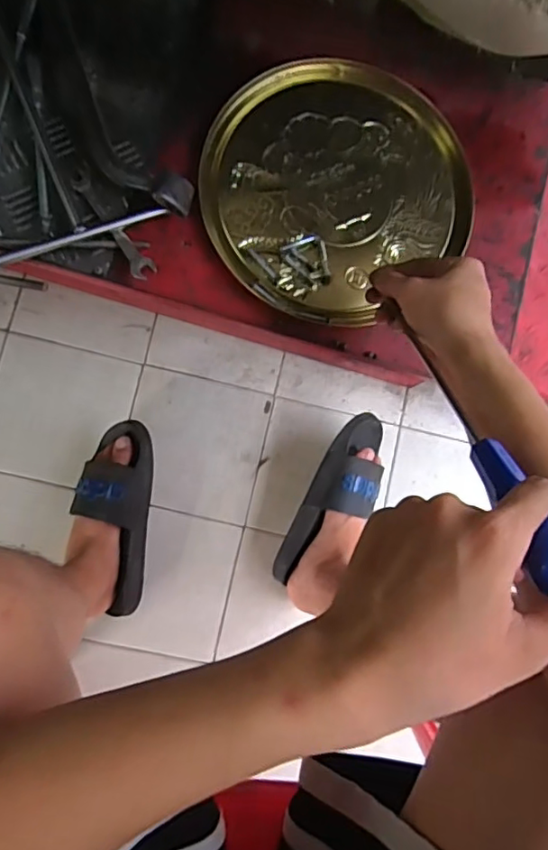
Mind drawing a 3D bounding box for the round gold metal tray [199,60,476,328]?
[{"bbox_3d":[0.057,-0.236,0.553,0.253,0.016,0.243,1,84,-6],"label":"round gold metal tray"}]

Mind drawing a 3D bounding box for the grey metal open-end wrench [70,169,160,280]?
[{"bbox_3d":[-0.149,-0.183,0.518,0.022,0.006,0.120,-35,83,-21],"label":"grey metal open-end wrench"}]

